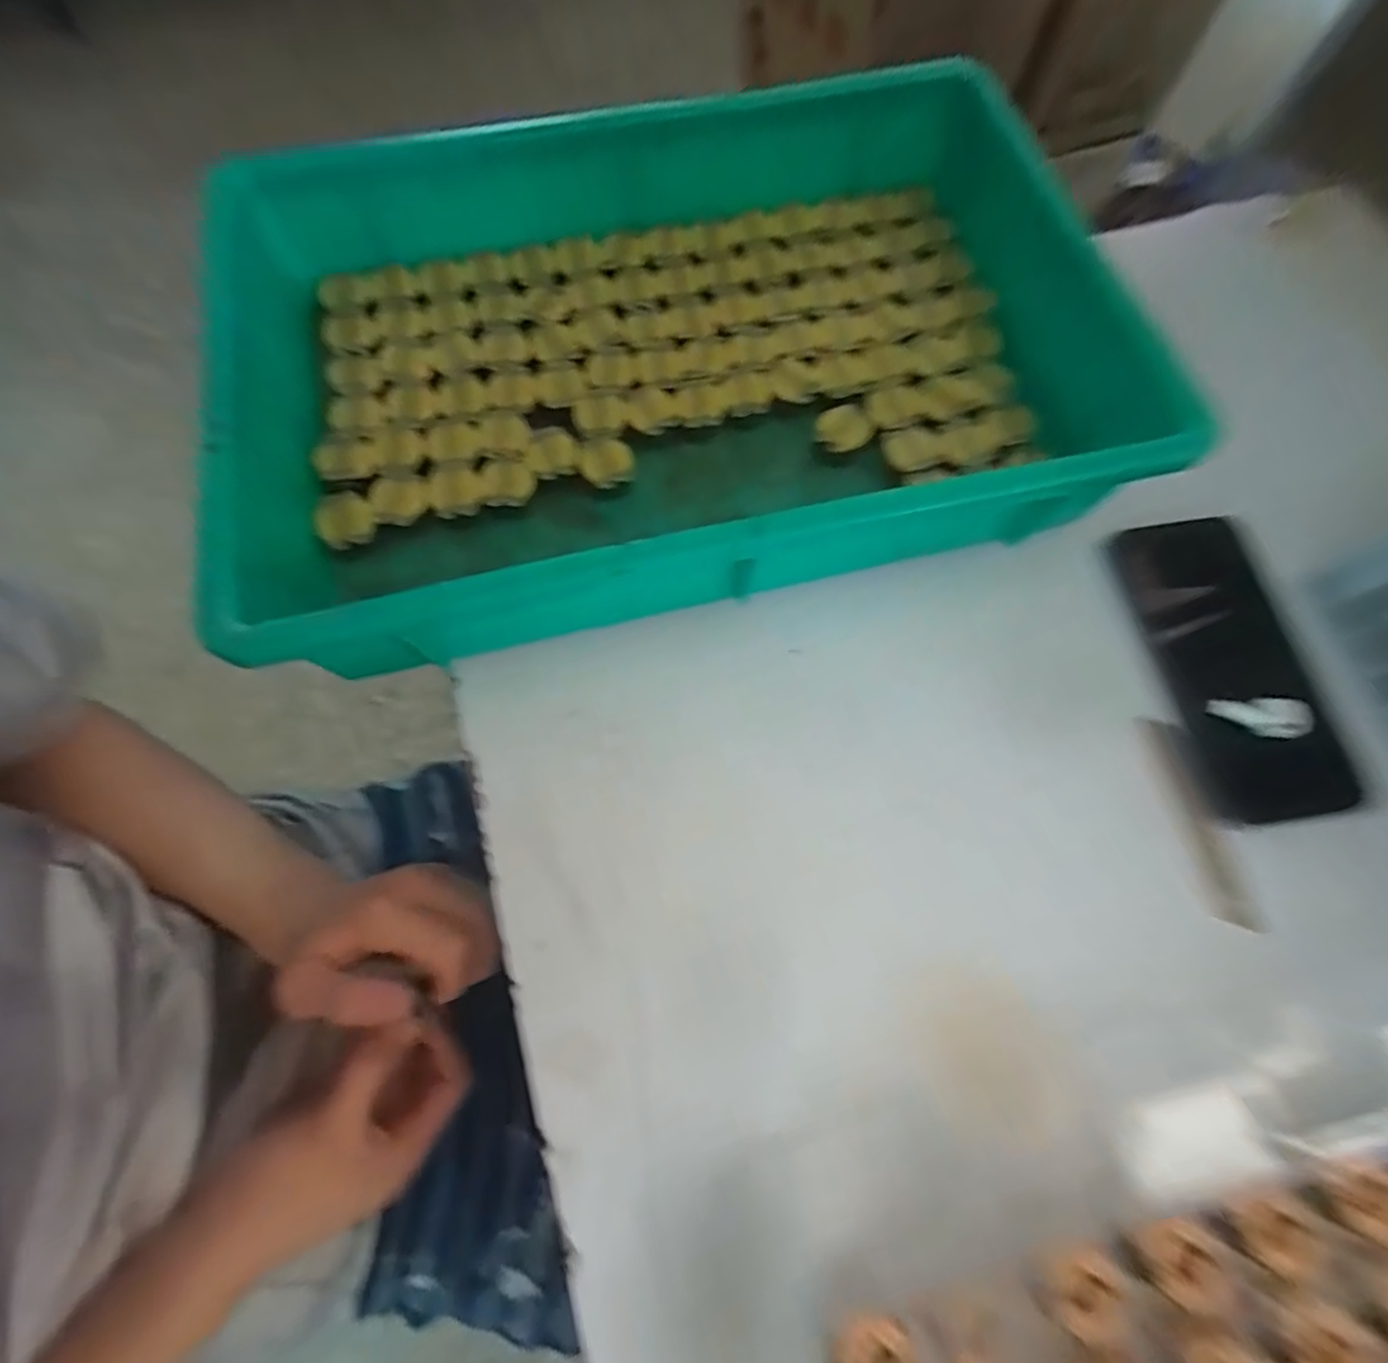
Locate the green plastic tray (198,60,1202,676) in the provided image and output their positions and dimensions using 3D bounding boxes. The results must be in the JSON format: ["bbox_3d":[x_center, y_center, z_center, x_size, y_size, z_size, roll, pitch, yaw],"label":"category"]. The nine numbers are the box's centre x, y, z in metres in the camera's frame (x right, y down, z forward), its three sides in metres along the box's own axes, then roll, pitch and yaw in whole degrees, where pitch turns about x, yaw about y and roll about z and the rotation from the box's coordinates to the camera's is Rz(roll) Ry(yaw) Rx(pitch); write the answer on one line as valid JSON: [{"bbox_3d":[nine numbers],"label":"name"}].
[{"bbox_3d":[0.007,-0.171,0.327,0.456,0.081,0.280,-13,71,-6],"label":"green plastic tray"}]

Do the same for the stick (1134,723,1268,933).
[{"bbox_3d":[0.236,0.065,0.289,0.018,0.005,0.096,-7,71,-3],"label":"stick"}]

